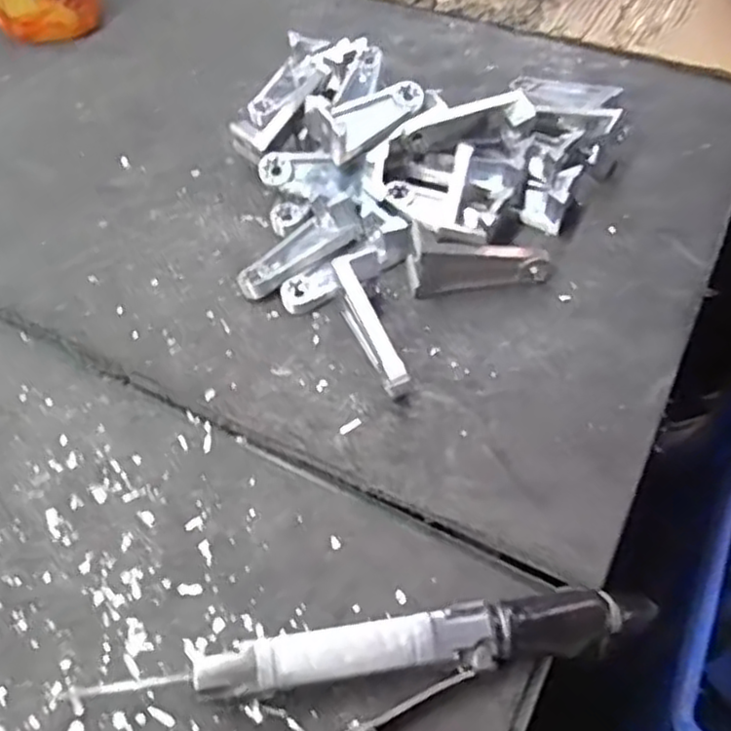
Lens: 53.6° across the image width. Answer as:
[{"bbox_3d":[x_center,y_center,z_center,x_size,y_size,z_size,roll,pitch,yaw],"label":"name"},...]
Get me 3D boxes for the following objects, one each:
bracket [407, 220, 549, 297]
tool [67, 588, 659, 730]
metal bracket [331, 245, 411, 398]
[{"bbox_3d":[0.077,-0.076,0.492,0.092,0.038,0.036,-7,55,-2],"label":"bracket"},{"bbox_3d":[0.008,0.152,0.350,0.275,0.029,0.056,-11,55,-5],"label":"tool"},{"bbox_3d":[0.008,-0.024,0.466,0.032,0.040,0.097,-17,68,-9],"label":"metal bracket"}]

